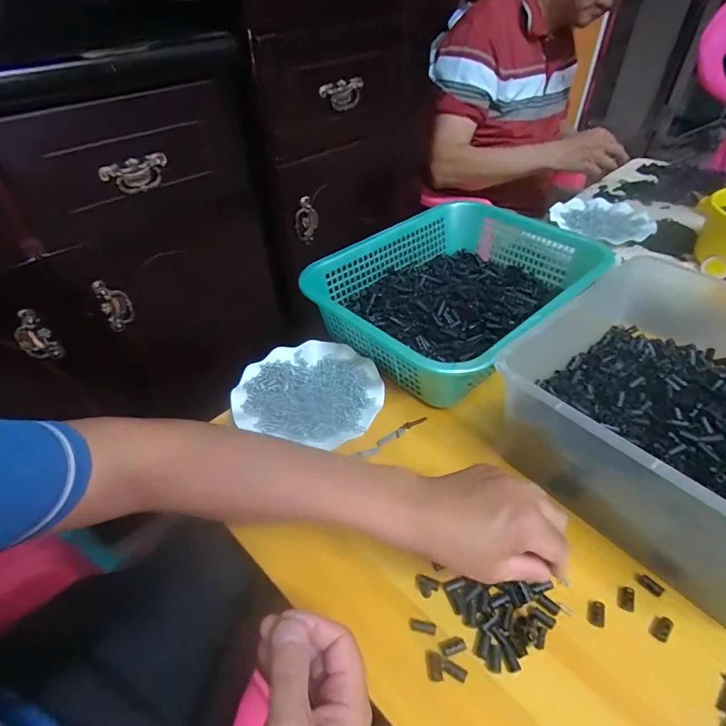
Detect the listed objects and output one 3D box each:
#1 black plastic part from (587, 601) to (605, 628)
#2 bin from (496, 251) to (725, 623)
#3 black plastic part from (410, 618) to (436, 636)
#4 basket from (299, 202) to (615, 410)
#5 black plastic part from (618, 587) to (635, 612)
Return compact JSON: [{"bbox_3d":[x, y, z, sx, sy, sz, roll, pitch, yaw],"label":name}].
[{"bbox_3d":[0.202,0.217,0.377,0.014,0.004,0.020,13,45,15],"label":"black plastic part"},{"bbox_3d":[0.316,0.063,0.418,0.275,0.142,0.288,-29,49,-26],"label":"bin"},{"bbox_3d":[0.050,0.222,0.367,0.021,0.004,0.010,9,44,12],"label":"black plastic part"},{"bbox_3d":[0.142,-0.117,0.647,0.292,0.083,0.401,32,53,31],"label":"basket"},{"bbox_3d":[0.228,0.204,0.376,0.012,0.004,0.020,16,46,18],"label":"black plastic part"}]

